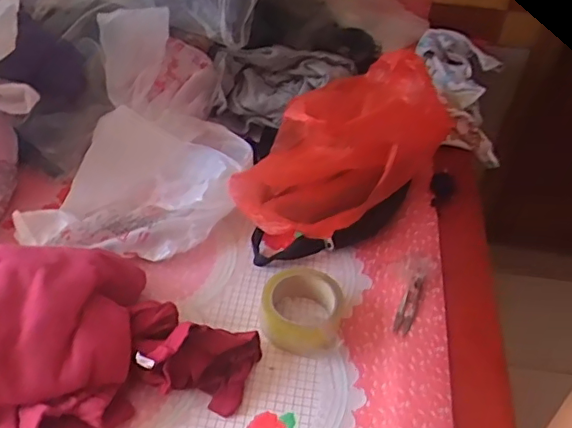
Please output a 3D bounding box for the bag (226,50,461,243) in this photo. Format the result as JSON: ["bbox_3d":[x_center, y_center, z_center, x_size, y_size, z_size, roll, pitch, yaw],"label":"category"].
[{"bbox_3d":[0.080,-0.095,0.845,0.200,0.153,0.395,27,48,21],"label":"bag"}]

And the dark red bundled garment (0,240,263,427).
[{"bbox_3d":[-0.259,0.135,0.618,0.398,0.112,0.277,20,46,16],"label":"dark red bundled garment"}]

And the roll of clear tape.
[{"bbox_3d":[0.019,0.113,0.711,0.098,0.050,0.104,9,44,5],"label":"roll of clear tape"}]

